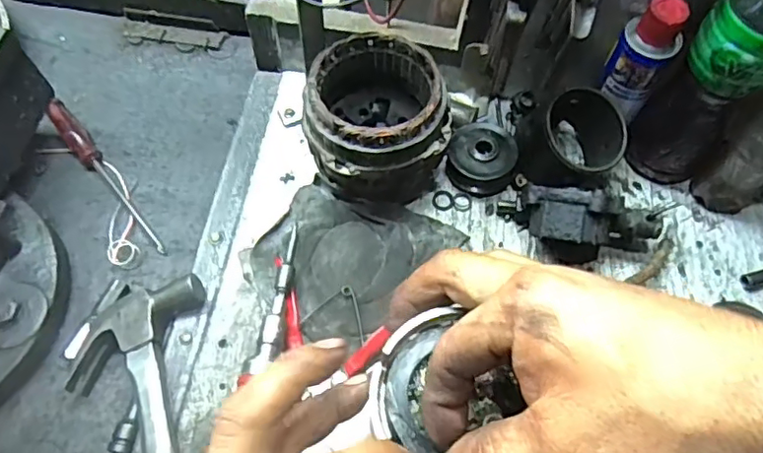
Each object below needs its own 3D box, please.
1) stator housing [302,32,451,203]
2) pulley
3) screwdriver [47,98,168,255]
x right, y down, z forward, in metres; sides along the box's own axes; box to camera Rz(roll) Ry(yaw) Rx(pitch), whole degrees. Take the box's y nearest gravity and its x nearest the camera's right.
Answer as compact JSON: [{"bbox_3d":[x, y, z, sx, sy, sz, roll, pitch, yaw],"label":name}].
[{"bbox_3d":[-0.006,-0.094,0.565,0.128,0.125,0.131,-10,63,-9],"label":"stator housing"},{"bbox_3d":[0.101,-0.070,0.599,0.065,0.040,0.062,-12,63,-9],"label":"pulley"},{"bbox_3d":[-0.293,-0.054,0.619,0.023,0.025,0.219,-34,69,-19],"label":"screwdriver"}]

